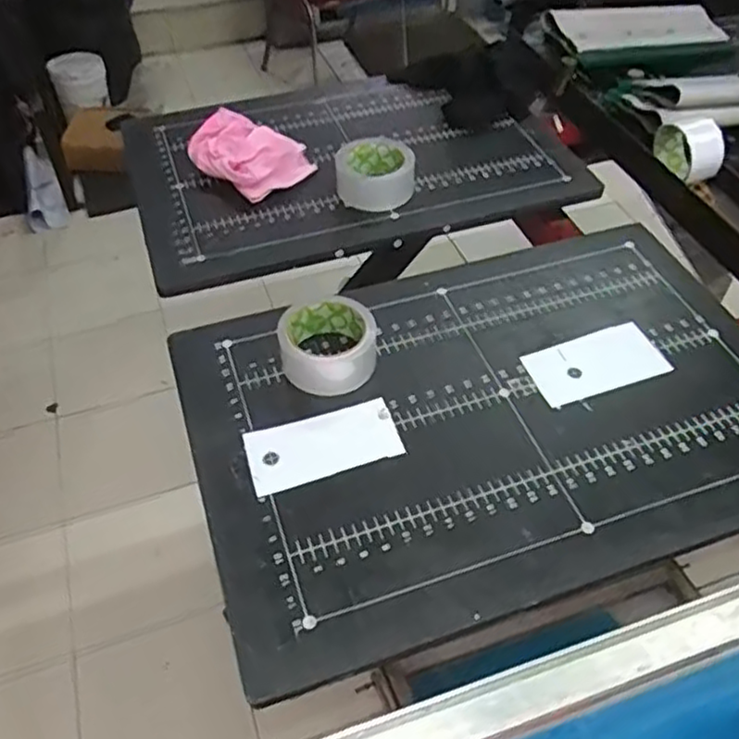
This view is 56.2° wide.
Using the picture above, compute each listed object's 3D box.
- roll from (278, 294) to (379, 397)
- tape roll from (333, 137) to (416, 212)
[{"bbox_3d":[-0.042,-0.030,0.706,0.097,0.046,0.105,0,49,0],"label":"roll"},{"bbox_3d":[0.007,-0.260,0.911,0.104,0.047,0.100,-1,49,-1],"label":"tape roll"}]

